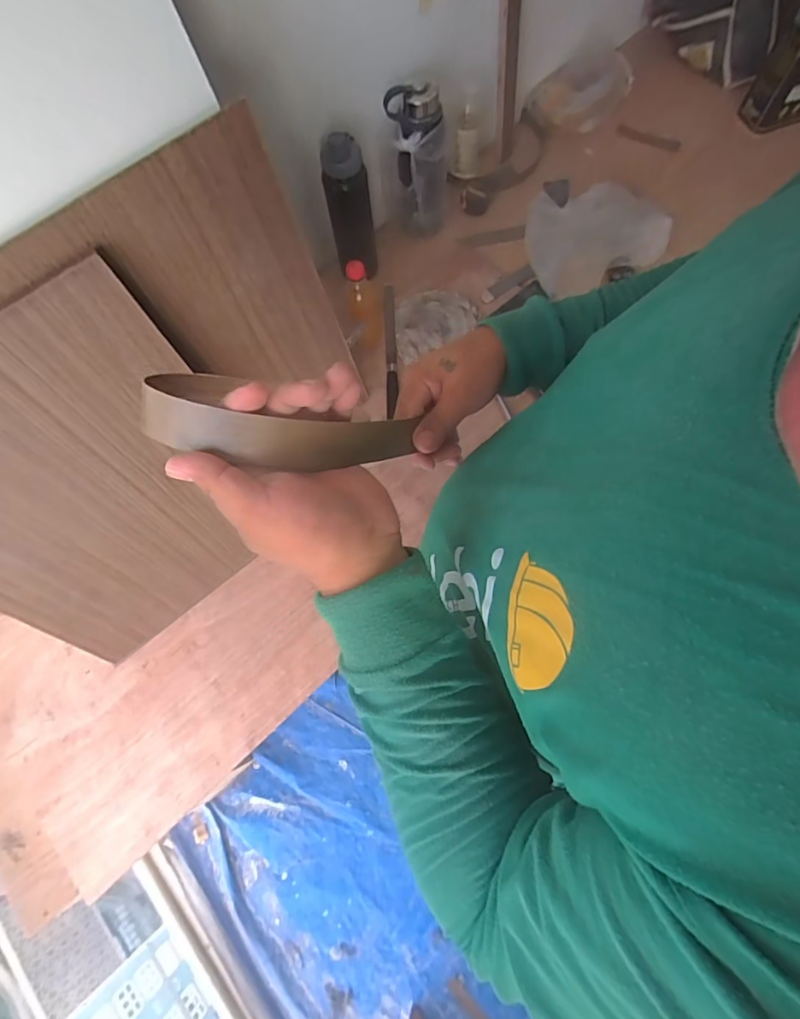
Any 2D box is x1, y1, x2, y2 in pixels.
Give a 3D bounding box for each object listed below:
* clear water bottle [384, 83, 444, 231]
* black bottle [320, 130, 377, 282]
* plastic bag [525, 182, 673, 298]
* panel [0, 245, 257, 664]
[{"bbox_3d":[0.034,-0.636,0.899,0.108,0.248,0.088,0,72,3],"label":"clear water bottle"},{"bbox_3d":[-0.089,-0.543,0.879,0.076,0.237,0.063,-2,72,3],"label":"black bottle"},{"bbox_3d":[0.384,-0.527,0.946,0.272,0.083,0.234,10,73,6],"label":"plastic bag"},{"bbox_3d":[-0.389,-0.008,0.637,0.383,0.460,0.016,-38,50,-10],"label":"panel"}]

